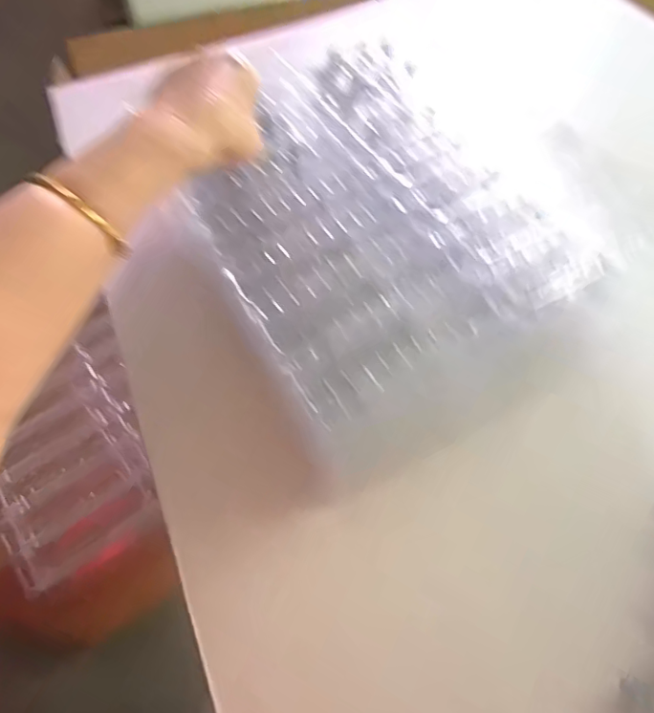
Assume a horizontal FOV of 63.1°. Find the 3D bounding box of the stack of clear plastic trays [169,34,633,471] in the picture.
[{"bbox_3d":[0.027,-0.140,0.485,0.291,0.032,0.406,-26,60,-13],"label":"stack of clear plastic trays"}]

